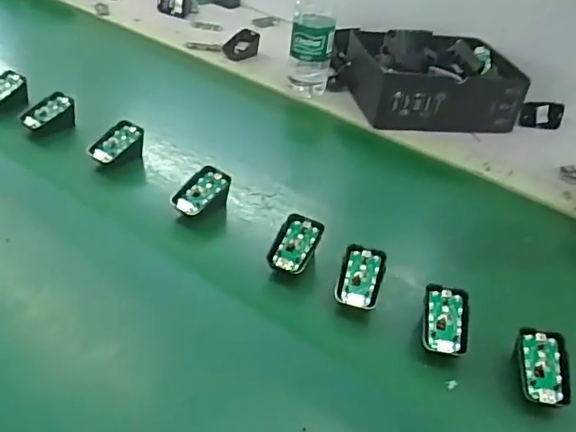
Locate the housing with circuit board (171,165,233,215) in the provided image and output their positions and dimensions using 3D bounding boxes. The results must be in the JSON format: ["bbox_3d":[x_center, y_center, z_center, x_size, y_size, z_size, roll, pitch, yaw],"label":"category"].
[{"bbox_3d":[-0.105,-0.022,0.657,0.069,0.048,0.047,-24,49,-35],"label":"housing with circuit board"}]

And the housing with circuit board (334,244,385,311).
[{"bbox_3d":[0.074,0.061,0.565,0.042,0.014,0.071,11,61,12],"label":"housing with circuit board"}]

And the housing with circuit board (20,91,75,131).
[{"bbox_3d":[-0.325,-0.135,0.753,0.069,0.044,0.048,-27,51,-36],"label":"housing with circuit board"}]

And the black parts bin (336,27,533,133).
[{"bbox_3d":[0.232,-0.228,0.909,0.278,0.092,0.224,0,39,-11],"label":"black parts bin"}]

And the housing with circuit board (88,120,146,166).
[{"bbox_3d":[-0.224,-0.088,0.717,0.043,0.047,0.070,35,45,29],"label":"housing with circuit board"}]

